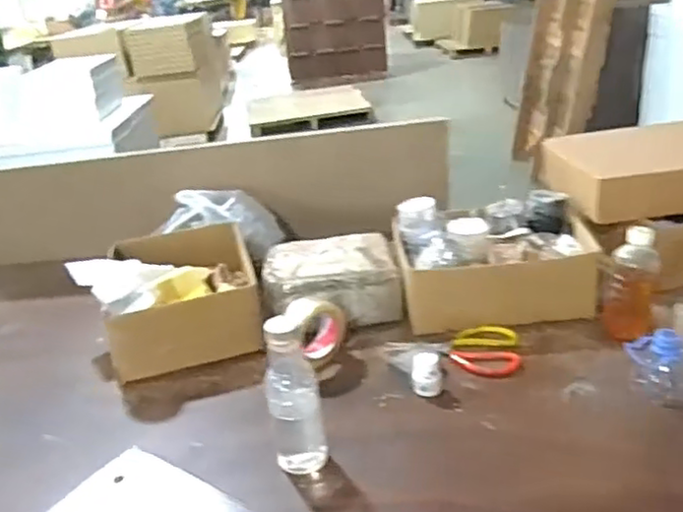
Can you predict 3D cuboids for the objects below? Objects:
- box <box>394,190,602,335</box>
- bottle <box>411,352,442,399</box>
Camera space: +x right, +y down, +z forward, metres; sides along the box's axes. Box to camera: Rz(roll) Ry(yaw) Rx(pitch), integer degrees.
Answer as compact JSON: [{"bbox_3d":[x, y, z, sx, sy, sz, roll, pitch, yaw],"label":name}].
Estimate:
[{"bbox_3d":[0.268,0.002,1.221,0.337,0.159,0.215,-4,24,8],"label":"box"},{"bbox_3d":[0.125,0.175,0.999,0.044,0.052,0.038,-6,24,3],"label":"bottle"}]

